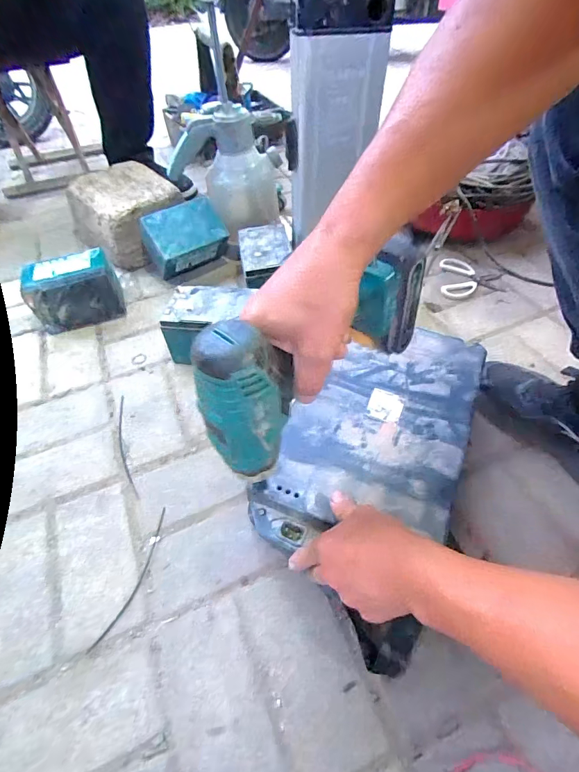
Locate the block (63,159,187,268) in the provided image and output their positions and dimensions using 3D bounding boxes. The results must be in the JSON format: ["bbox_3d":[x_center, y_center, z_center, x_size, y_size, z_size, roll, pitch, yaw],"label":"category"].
[{"bbox_3d":[-0.369,-0.390,0.889,0.193,0.134,0.228,-36,58,-25],"label":"block"}]

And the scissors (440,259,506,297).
[{"bbox_3d":[0.380,-0.225,0.806,0.123,0.008,0.115,8,53,8],"label":"scissors"}]

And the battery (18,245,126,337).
[{"bbox_3d":[-0.412,-0.181,0.748,0.152,0.111,0.089,-18,54,-11],"label":"battery"}]

